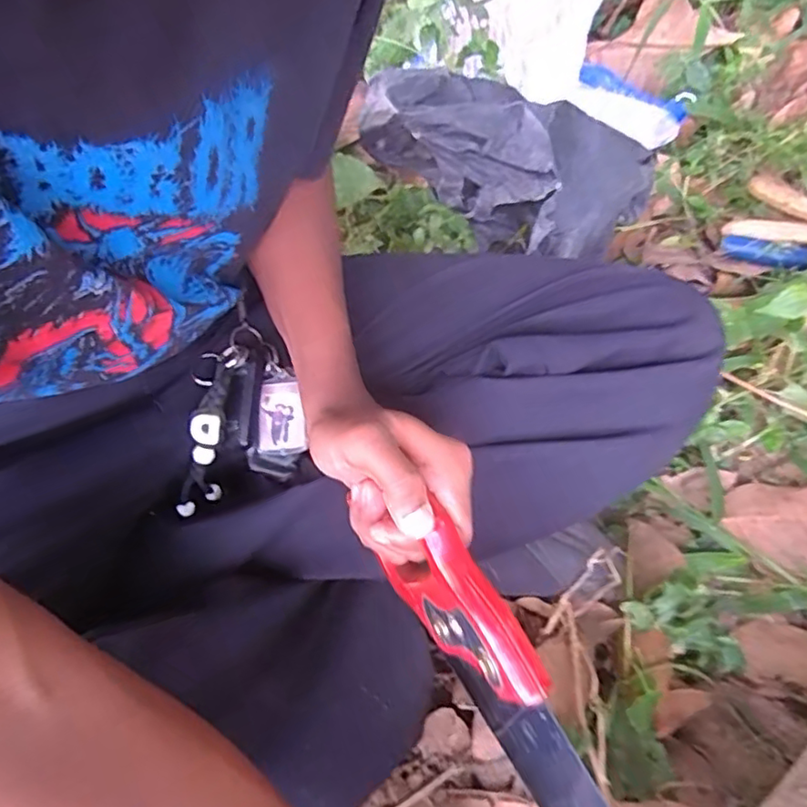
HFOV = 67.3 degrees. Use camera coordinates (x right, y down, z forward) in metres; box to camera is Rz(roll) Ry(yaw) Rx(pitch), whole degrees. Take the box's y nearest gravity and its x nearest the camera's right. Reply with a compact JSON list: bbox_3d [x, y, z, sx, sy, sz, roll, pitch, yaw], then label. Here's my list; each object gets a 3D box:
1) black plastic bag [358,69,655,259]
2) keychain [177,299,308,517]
[{"bbox_3d":[0.118,-0.247,0.608,0.235,0.121,0.186,29,54,25],"label":"black plastic bag"},{"bbox_3d":[-0.108,0.007,0.424,0.075,0.027,0.141,8,86,-4],"label":"keychain"}]

